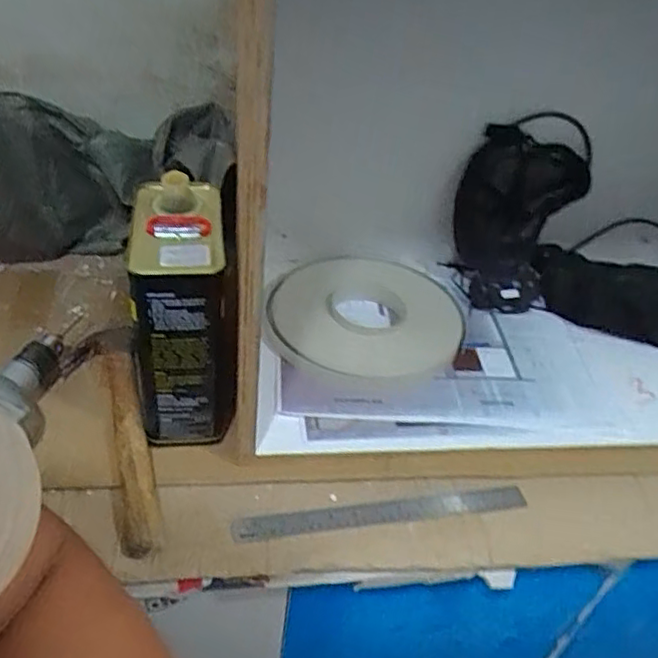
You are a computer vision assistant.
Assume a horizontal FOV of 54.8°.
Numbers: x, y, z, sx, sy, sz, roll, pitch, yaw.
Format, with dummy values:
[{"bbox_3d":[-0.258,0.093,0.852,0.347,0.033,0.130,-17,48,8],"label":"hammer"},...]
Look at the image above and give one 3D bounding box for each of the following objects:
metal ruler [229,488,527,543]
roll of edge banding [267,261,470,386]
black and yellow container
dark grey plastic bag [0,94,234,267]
[{"bbox_3d":[0.059,0.202,0.699,0.328,0.008,0.029,-3,42,-12],"label":"metal ruler"},{"bbox_3d":[0.051,-0.022,0.879,0.264,0.033,0.262,4,41,-4],"label":"roll of edge banding"},{"bbox_3d":[-0.164,-0.009,0.704,0.098,0.255,0.173,-6,42,-15],"label":"black and yellow container"},{"bbox_3d":[-0.349,-0.192,0.890,0.401,0.213,0.139,-3,42,-12],"label":"dark grey plastic bag"}]

